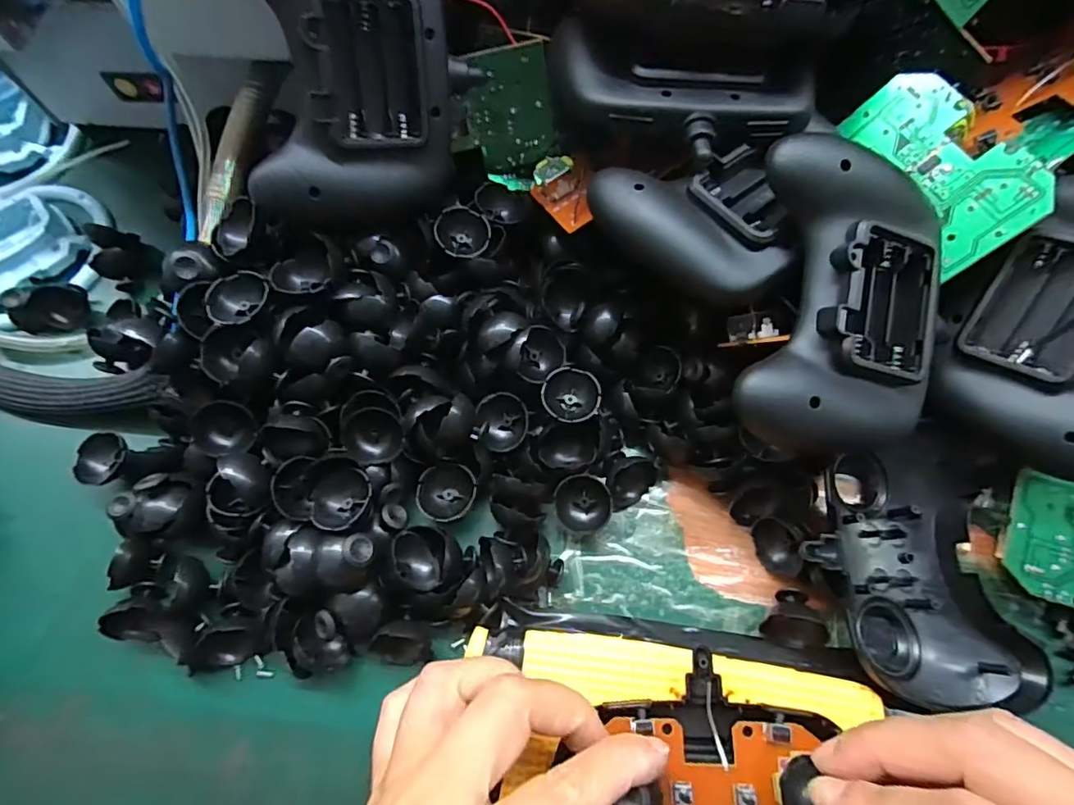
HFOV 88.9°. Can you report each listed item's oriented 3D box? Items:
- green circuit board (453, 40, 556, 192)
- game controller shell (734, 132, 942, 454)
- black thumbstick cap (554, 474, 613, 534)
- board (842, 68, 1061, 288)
[{"bbox_3d":[-0.017,-0.141,0.275,0.050,0.064,0.009,-8,47,-4],"label":"green circuit board"},{"bbox_3d":[0.120,-0.038,0.225,0.083,0.040,0.115,10,86,-18],"label":"game controller shell"},{"bbox_3d":[0.022,0.049,0.258,0.026,0.020,0.025,0,69,1],"label":"black thumbstick cap"},{"bbox_3d":[0.180,-0.106,0.245,0.047,0.008,0.090,-37,67,25],"label":"board"}]

